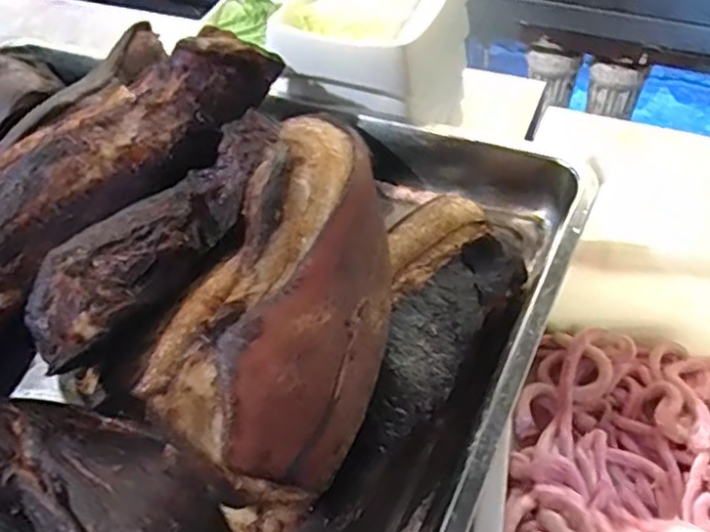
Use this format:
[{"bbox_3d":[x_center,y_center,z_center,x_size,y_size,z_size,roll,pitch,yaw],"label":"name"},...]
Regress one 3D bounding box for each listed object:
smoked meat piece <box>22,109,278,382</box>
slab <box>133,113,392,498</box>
[{"bbox_3d":[-0.121,-0.024,0.420,0.057,0.032,0.200,26,58,22],"label":"smoked meat piece"},{"bbox_3d":[-0.032,0.016,0.365,0.106,0.072,0.194,17,55,16],"label":"slab"}]

